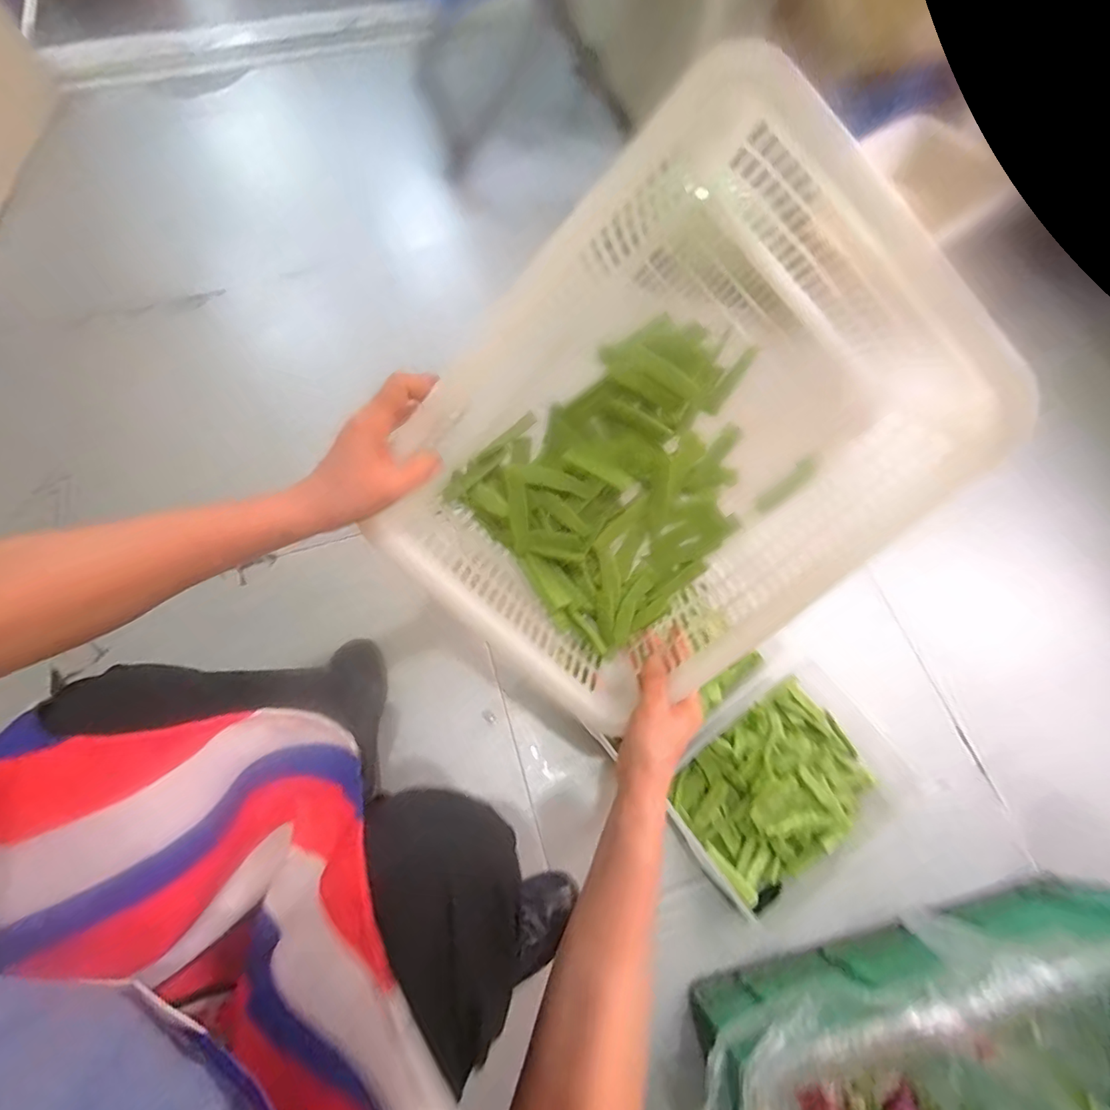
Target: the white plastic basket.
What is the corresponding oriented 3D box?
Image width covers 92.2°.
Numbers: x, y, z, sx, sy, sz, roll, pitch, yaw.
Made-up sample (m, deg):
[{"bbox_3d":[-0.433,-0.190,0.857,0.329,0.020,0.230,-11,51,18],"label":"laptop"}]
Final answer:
[{"bbox_3d":[0.087,-0.090,0.439,0.277,0.101,0.414,40,100,-8],"label":"white plastic basket"}]

